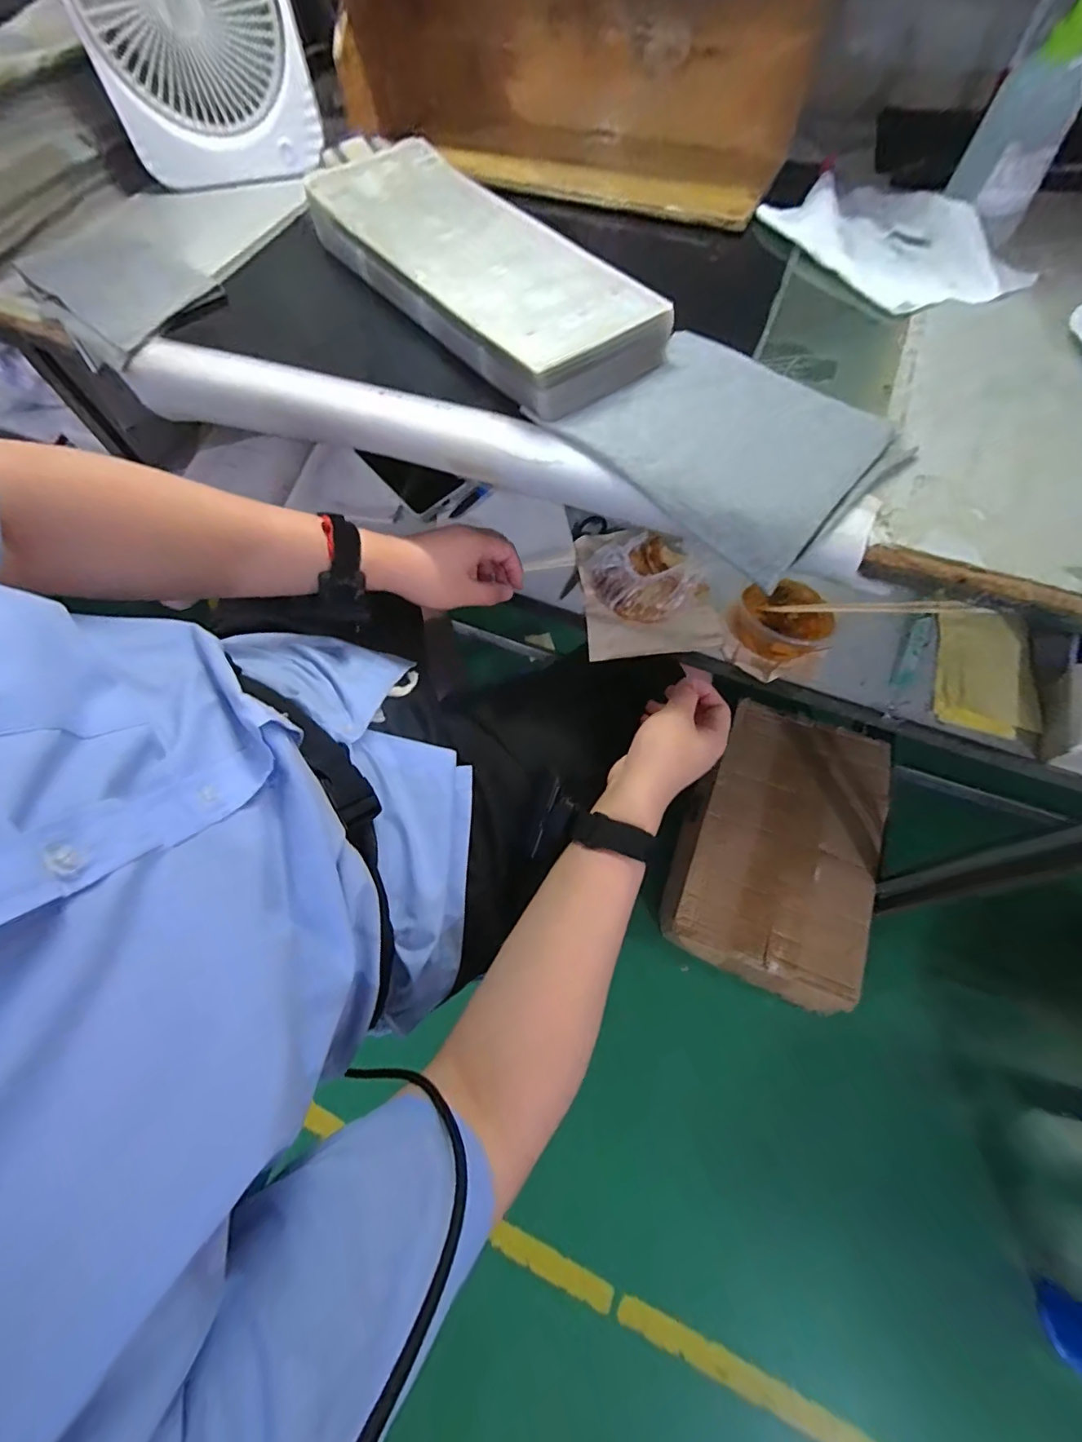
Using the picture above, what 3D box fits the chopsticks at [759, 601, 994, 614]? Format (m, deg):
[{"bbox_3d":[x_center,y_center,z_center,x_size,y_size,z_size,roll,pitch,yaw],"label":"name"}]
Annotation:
[{"bbox_3d":[0.278,-0.097,0.447,0.165,0.013,0.013,10,61,39],"label":"chopsticks"}]

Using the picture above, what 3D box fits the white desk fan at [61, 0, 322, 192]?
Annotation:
[{"bbox_3d":[-0.344,-0.676,0.513,0.195,0.193,0.049,-17,65,-7],"label":"white desk fan"}]

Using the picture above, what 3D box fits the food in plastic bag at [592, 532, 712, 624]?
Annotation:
[{"bbox_3d":[0.109,-0.149,0.526,0.101,0.036,0.096,-34,68,-14],"label":"food in plastic bag"}]

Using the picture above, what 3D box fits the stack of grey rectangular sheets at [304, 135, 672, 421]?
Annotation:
[{"bbox_3d":[-0.061,-0.384,0.434,0.132,0.036,0.369,-35,68,-14],"label":"stack of grey rectangular sheets"}]

